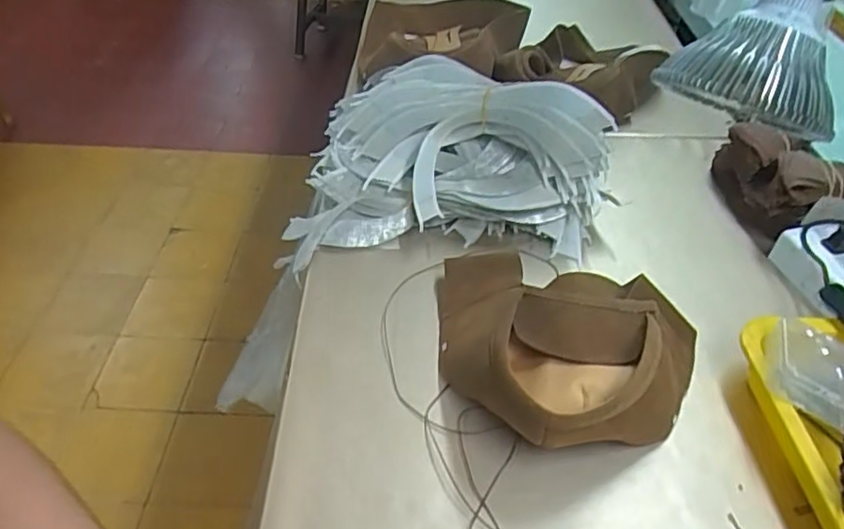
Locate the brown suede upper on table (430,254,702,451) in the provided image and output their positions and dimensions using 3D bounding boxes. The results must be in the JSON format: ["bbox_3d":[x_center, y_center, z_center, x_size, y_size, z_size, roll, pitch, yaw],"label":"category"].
[{"bbox_3d":[0.118,0.055,0.506,0.203,0.064,0.203,2,42,-1],"label":"brown suede upper on table"}]

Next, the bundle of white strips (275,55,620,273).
[{"bbox_3d":[0.011,-0.122,0.657,0.308,0.120,0.221,-6,43,-10],"label":"bundle of white strips"}]

